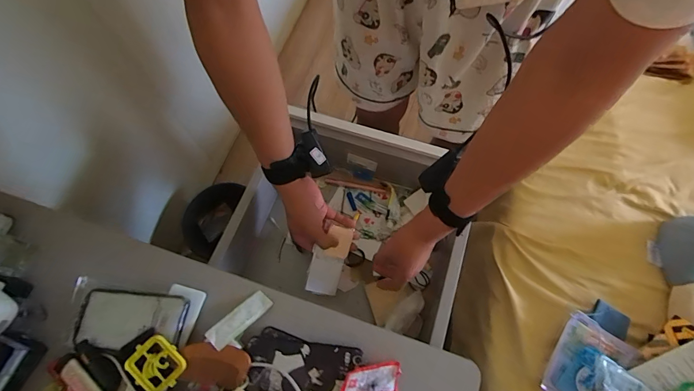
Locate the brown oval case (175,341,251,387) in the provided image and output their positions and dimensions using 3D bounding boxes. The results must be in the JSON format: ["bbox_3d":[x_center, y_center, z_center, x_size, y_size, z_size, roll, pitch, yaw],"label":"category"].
[{"bbox_3d":[-0.171,0.217,0.454,0.091,0.019,0.047,6,68,4],"label":"brown oval case"}]

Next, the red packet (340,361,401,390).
[{"bbox_3d":[0.031,0.231,0.443,0.079,0.010,0.035,3,75,-22],"label":"red packet"}]

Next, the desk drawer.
[{"bbox_3d":[0.002,0.056,0.633,0.359,0.115,0.277,16,69,9],"label":"desk drawer"}]

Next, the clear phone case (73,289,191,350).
[{"bbox_3d":[-0.298,0.168,0.479,0.165,0.012,0.071,1,67,11],"label":"clear phone case"}]

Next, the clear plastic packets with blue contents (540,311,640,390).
[{"bbox_3d":[0.400,0.280,0.578,0.104,0.034,0.147,34,73,15],"label":"clear plastic packets with blue contents"}]

